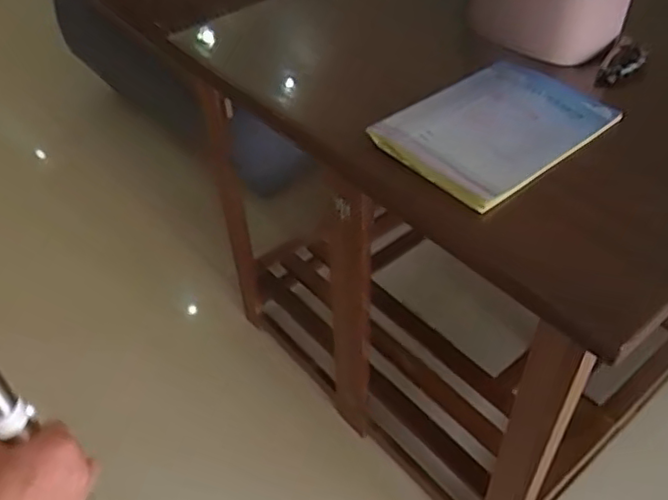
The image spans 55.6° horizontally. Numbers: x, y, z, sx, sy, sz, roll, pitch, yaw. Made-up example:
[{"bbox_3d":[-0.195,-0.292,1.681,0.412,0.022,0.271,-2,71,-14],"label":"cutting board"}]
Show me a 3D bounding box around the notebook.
[{"bbox_3d":[0.192,-0.153,0.777,0.260,0.018,0.202,-33,52,-27],"label":"notebook"}]

